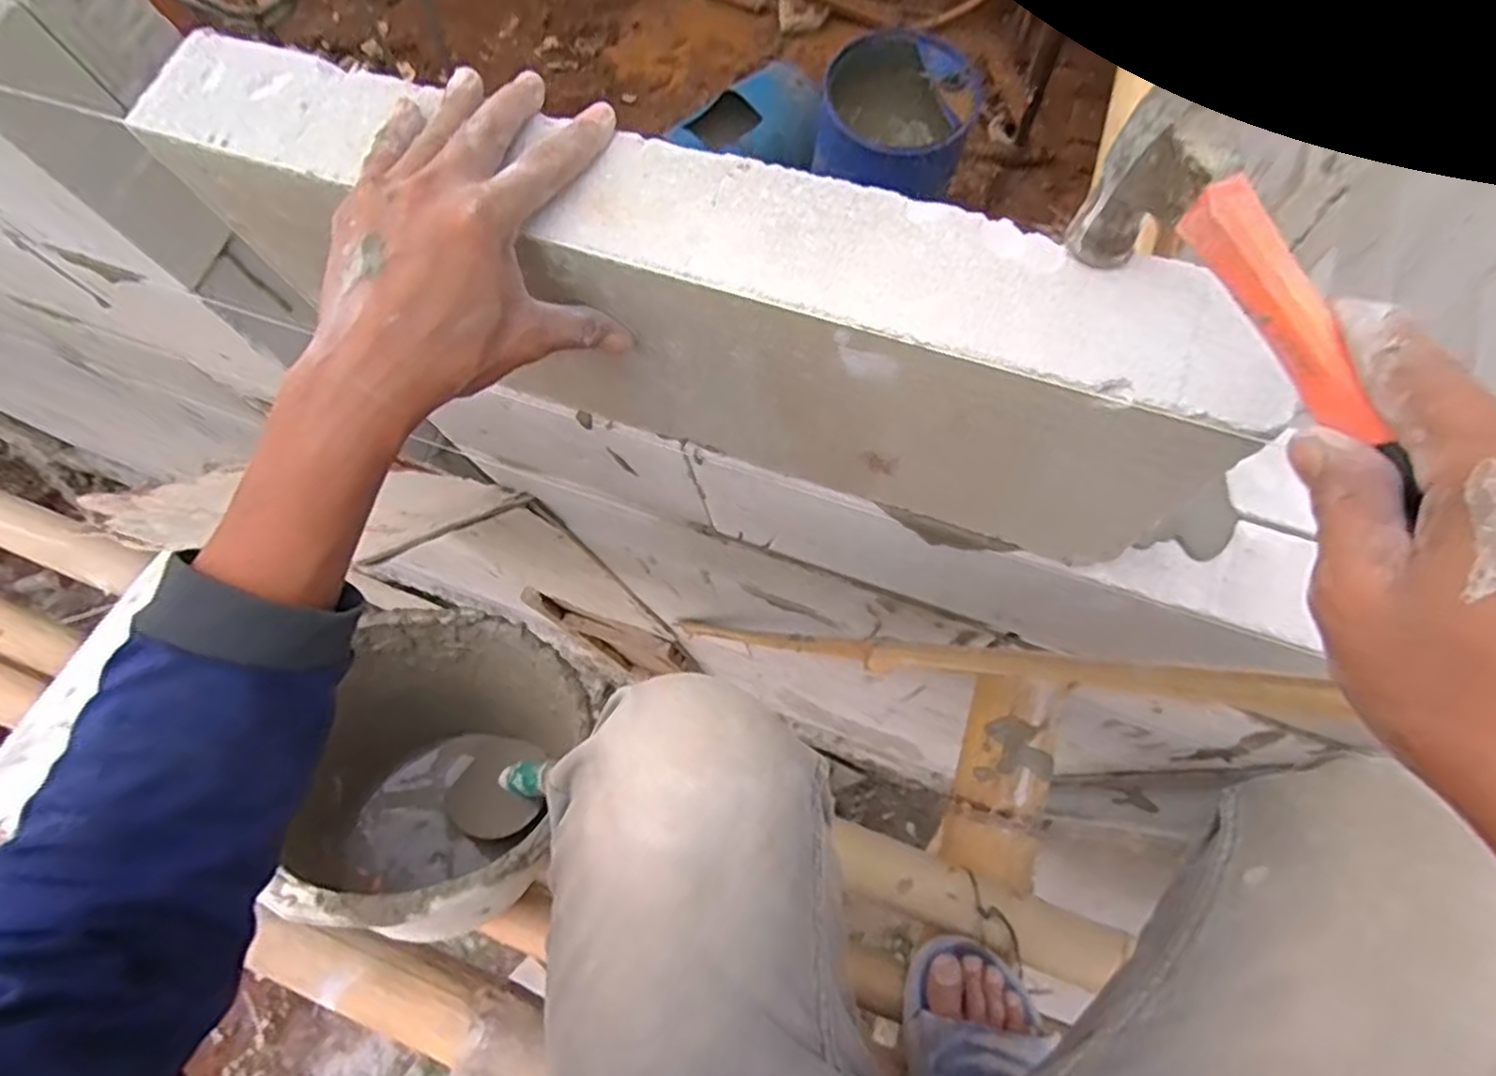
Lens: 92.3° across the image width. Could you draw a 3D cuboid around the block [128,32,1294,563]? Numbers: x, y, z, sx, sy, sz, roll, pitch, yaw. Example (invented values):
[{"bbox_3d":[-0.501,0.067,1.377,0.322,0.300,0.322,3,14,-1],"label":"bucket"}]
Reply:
[{"bbox_3d":[-0.038,-0.128,0.432,0.568,0.197,0.074,18,73,8],"label":"block"}]

